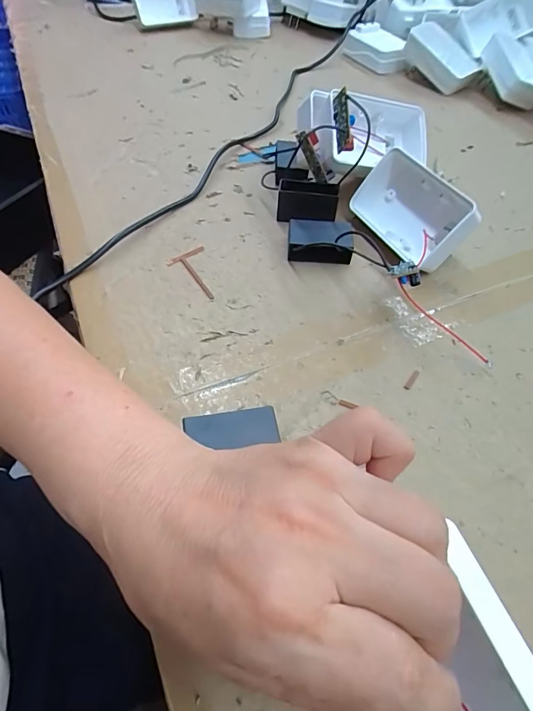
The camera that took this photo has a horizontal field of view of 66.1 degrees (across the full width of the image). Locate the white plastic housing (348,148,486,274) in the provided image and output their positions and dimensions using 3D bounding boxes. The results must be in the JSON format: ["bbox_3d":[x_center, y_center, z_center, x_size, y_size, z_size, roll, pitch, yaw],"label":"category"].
[{"bbox_3d":[0.107,-0.110,0.311,0.040,0.054,0.092,-24,58,-19],"label":"white plastic housing"}]

